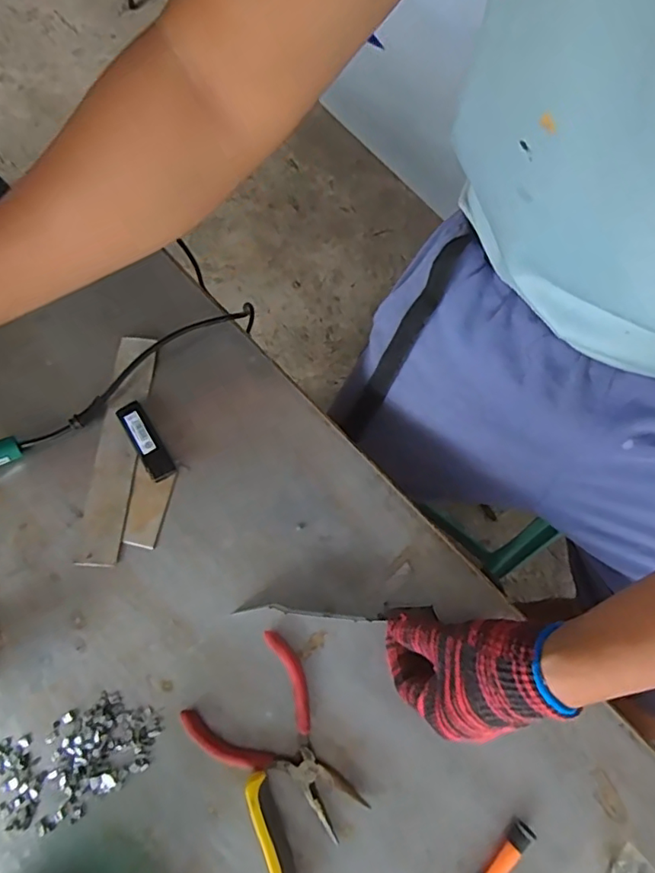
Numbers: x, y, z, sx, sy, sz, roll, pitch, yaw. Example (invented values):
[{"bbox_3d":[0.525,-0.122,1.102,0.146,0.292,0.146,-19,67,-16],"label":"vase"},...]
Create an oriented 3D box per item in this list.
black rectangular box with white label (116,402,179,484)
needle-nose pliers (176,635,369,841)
[{"bbox_3d":[-0.167,0.004,0.503,0.024,0.011,0.080,-32,76,-9],"label":"black rectangular box with white label"},{"bbox_3d":[-0.036,0.246,0.434,0.099,0.013,0.144,-39,77,-10],"label":"needle-nose pliers"}]

